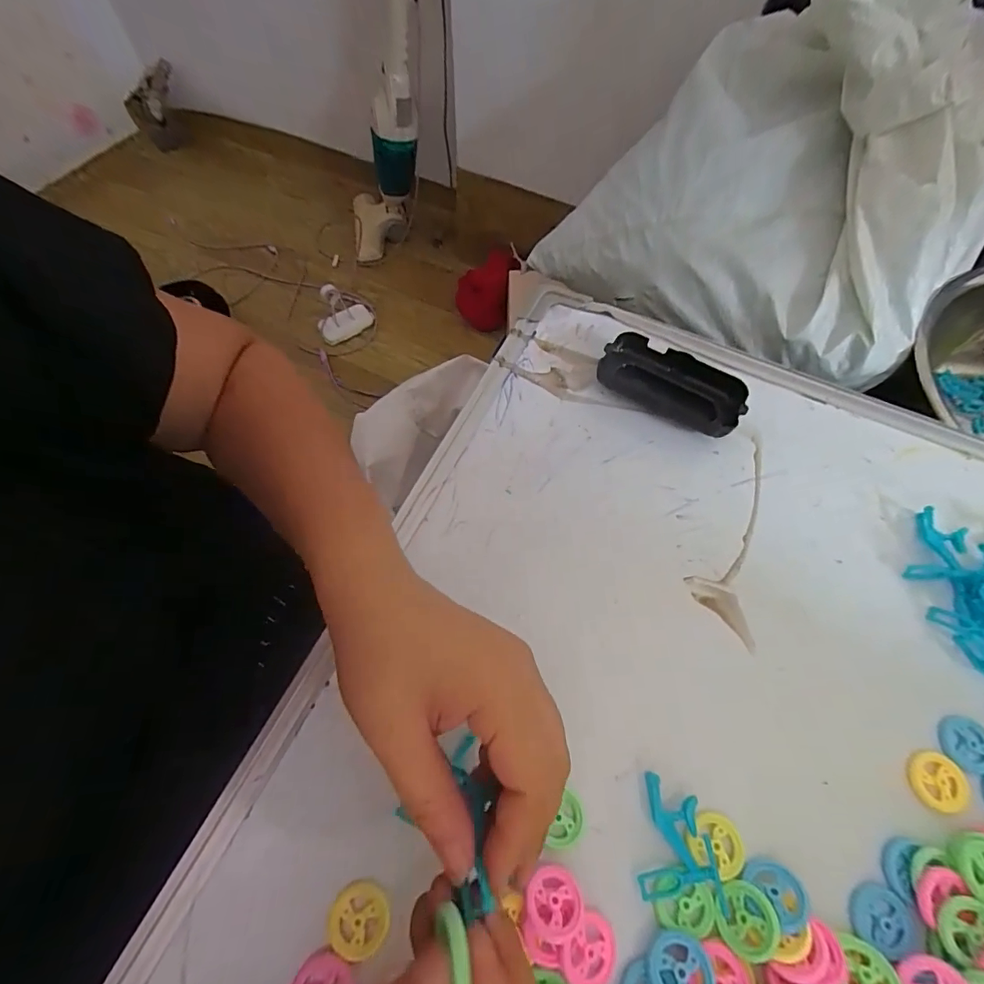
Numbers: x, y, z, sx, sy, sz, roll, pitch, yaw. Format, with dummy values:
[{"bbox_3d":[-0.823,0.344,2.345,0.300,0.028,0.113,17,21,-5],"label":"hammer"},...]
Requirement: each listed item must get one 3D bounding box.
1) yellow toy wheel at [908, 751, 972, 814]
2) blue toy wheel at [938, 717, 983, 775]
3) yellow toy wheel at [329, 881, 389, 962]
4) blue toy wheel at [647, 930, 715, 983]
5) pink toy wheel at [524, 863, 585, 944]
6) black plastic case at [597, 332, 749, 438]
[{"bbox_3d":[0.254,0.164,0.265,0.028,0.004,0.029,1,63,-1],"label":"yellow toy wheel"},{"bbox_3d":[0.281,0.148,0.273,0.030,0.004,0.029,1,63,-1],"label":"blue toy wheel"},{"bbox_3d":[-0.066,0.214,0.233,0.029,0.004,0.028,1,63,-1],"label":"yellow toy wheel"},{"bbox_3d":[0.090,0.230,0.223,0.028,0.008,0.028,-41,43,-19],"label":"blue toy wheel"},{"bbox_3d":[0.031,0.207,0.234,0.029,0.008,0.029,6,38,-5],"label":"pink toy wheel"},{"bbox_3d":[0.141,-0.086,0.371,0.110,0.027,0.048,32,66,14],"label":"black plastic case"}]

